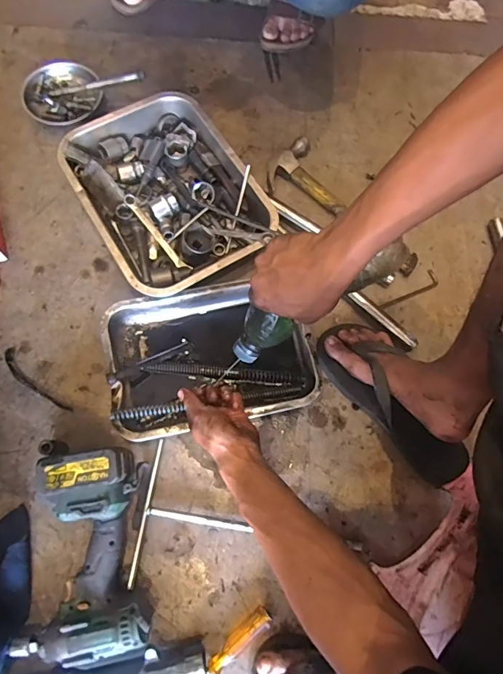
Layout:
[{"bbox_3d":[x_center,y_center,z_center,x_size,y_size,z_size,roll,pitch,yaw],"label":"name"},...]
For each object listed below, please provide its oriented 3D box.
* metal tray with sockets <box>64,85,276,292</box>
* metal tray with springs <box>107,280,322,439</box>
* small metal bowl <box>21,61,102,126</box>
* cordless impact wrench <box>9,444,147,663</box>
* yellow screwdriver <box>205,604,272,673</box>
[{"bbox_3d":[-0.135,-0.240,0.716,0.270,0.075,0.354,-30,76,-11],"label":"metal tray with sockets"},{"bbox_3d":[-0.061,0.031,0.636,0.297,0.051,0.210,-12,73,-6],"label":"metal tray with springs"},{"bbox_3d":[-0.358,-0.458,0.802,0.135,0.041,0.135,1,72,-2],"label":"small metal bowl"},{"bbox_3d":[-0.214,0.272,0.536,0.159,0.080,0.252,-5,73,-3],"label":"cordless impact wrench"},{"bbox_3d":[-0.047,0.418,0.528,0.184,0.028,0.021,-41,78,-13],"label":"yellow screwdriver"}]

